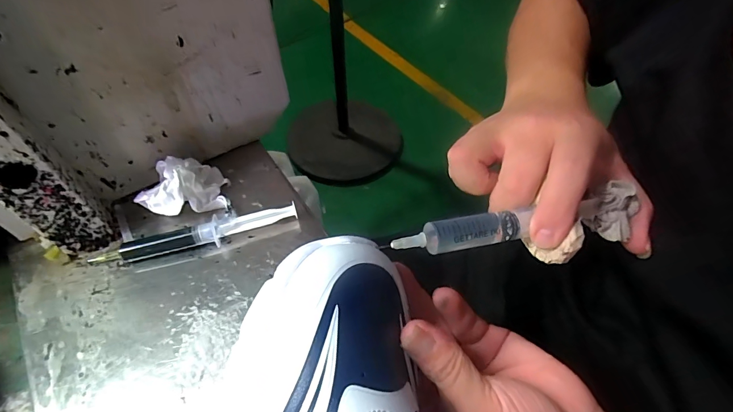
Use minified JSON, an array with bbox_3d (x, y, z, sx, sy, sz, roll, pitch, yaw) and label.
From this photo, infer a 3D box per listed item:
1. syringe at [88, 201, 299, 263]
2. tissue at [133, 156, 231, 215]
[{"bbox_3d":[-0.142,0.026,0.334,0.165,0.020,0.018,-19,54,-9],"label":"syringe"},{"bbox_3d":[-0.158,-0.013,0.342,0.072,0.052,0.046,-38,59,-21],"label":"tissue"}]

